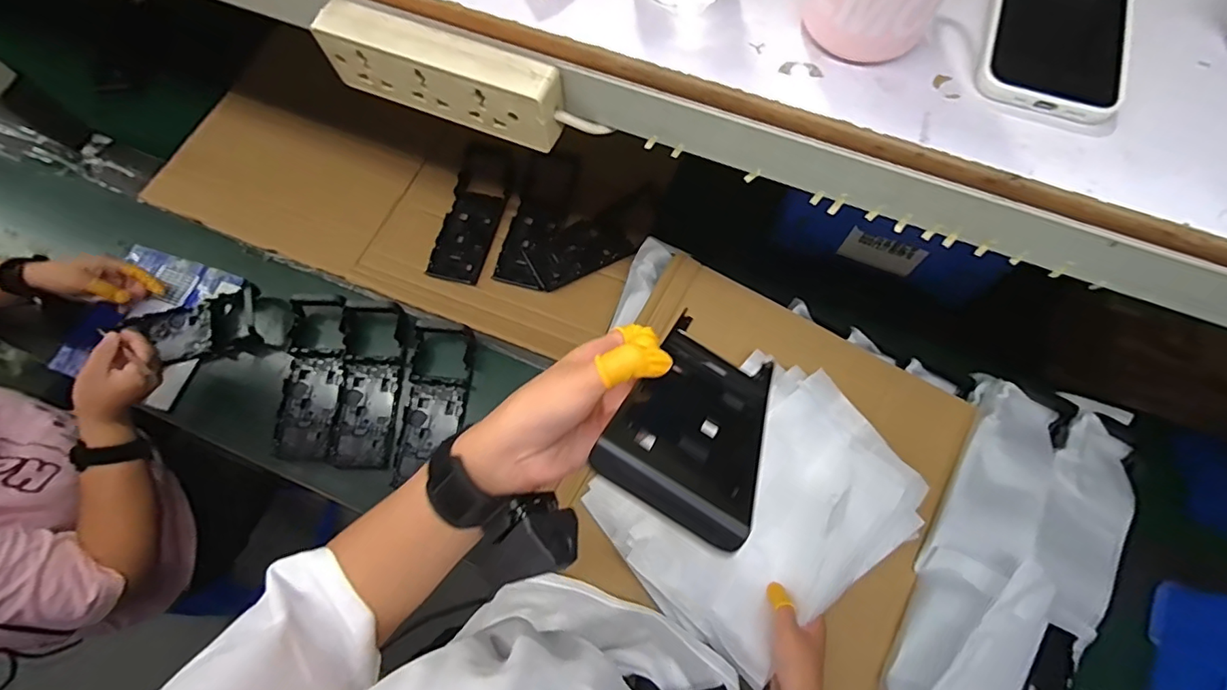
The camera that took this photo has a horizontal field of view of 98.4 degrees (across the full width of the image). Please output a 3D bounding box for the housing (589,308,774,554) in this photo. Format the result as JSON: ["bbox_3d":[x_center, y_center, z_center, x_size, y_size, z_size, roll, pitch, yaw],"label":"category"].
[{"bbox_3d":[0.053,0.036,0.306,0.076,0.016,0.173,26,29,10],"label":"housing"}]

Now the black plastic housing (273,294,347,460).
[{"bbox_3d":[-0.411,0.043,0.721,0.084,0.046,0.216,4,83,2],"label":"black plastic housing"}]

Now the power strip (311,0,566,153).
[{"bbox_3d":[-0.117,-0.183,0.362,0.168,0.053,0.028,22,72,9],"label":"power strip"}]

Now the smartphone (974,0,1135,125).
[{"bbox_3d":[0.264,-0.198,0.313,0.074,0.010,0.150,19,71,8],"label":"smartphone"}]

